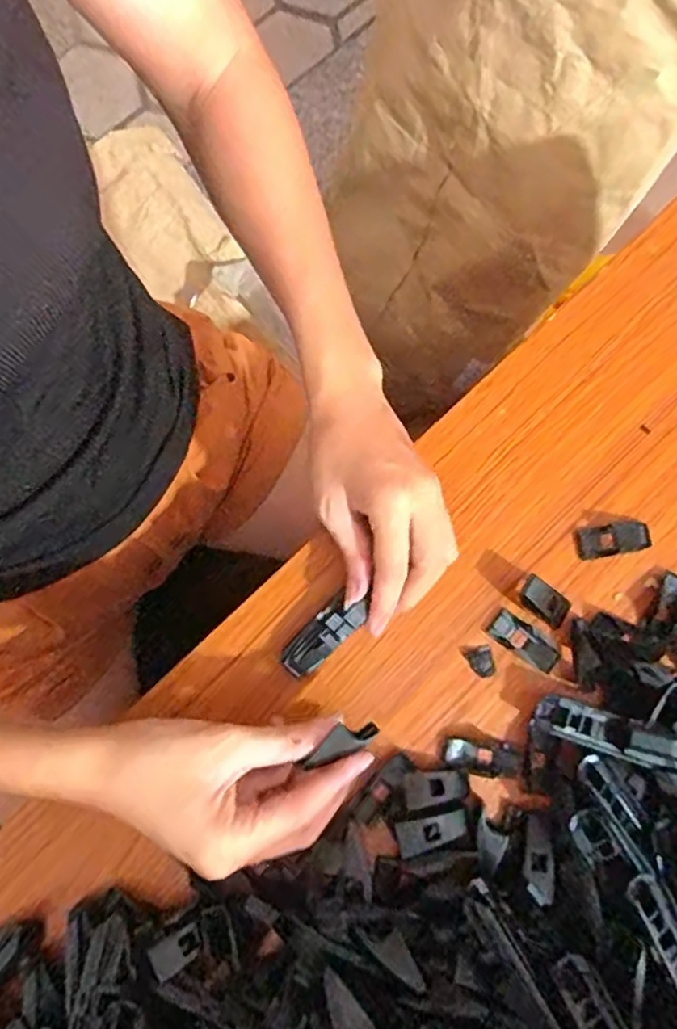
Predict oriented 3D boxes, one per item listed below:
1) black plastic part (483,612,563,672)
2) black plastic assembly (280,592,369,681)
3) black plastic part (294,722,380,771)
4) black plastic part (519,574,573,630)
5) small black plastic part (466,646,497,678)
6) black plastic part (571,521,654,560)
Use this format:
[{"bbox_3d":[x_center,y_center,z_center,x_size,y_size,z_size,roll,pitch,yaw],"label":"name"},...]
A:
[{"bbox_3d":[0.106,0.072,0.366,0.041,0.004,0.018,36,80,5],"label":"black plastic part"},{"bbox_3d":[-0.008,0.066,0.352,0.054,0.013,0.021,-41,76,-1],"label":"black plastic assembly"},{"bbox_3d":[0.000,0.108,0.307,0.040,0.010,0.014,-21,72,-15],"label":"black plastic part"},{"bbox_3d":[0.116,0.049,0.362,0.031,0.018,0.016,33,80,5],"label":"black plastic part"},{"bbox_3d":[0.082,0.084,0.366,0.013,0.004,0.016,-18,80,-5],"label":"small black plastic part"},{"bbox_3d":[0.159,0.015,0.376,0.042,0.004,0.018,-8,79,-3],"label":"black plastic part"}]

